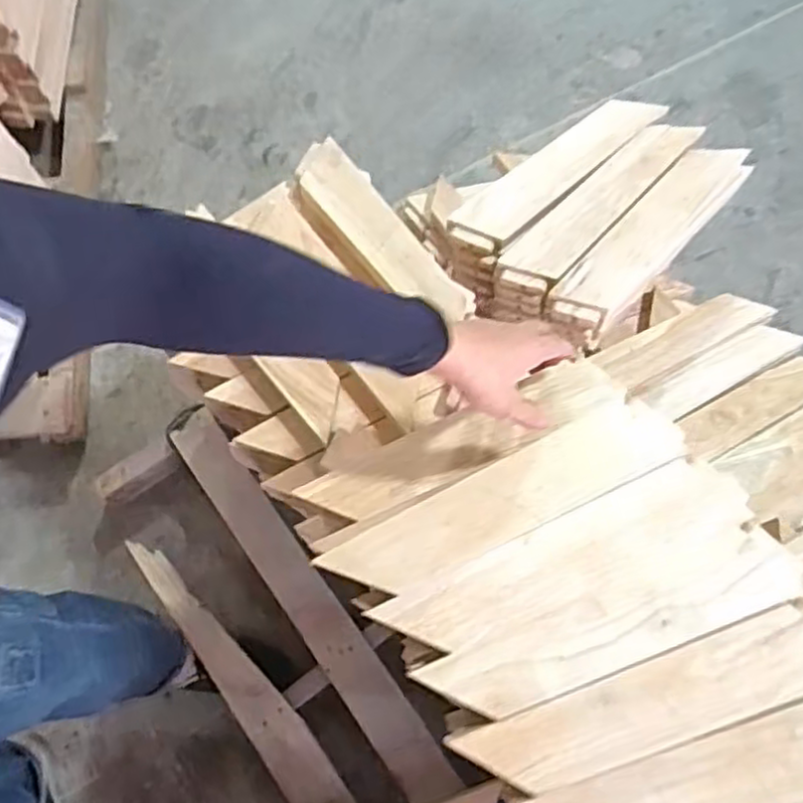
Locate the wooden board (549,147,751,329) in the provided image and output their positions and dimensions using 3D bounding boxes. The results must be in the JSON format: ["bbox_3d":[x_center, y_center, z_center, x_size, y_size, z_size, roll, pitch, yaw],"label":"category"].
[{"bbox_3d":[0.289,-0.197,0.841,0.291,0.016,0.068,-45,96,-8],"label":"wooden board"}]

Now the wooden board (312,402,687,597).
[{"bbox_3d":[0.084,0.076,0.573,0.285,0.010,0.060,-25,74,-8],"label":"wooden board"}]

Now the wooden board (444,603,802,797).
[{"bbox_3d":[0.186,0.216,0.527,0.287,0.011,0.060,-18,73,-6],"label":"wooden board"}]

